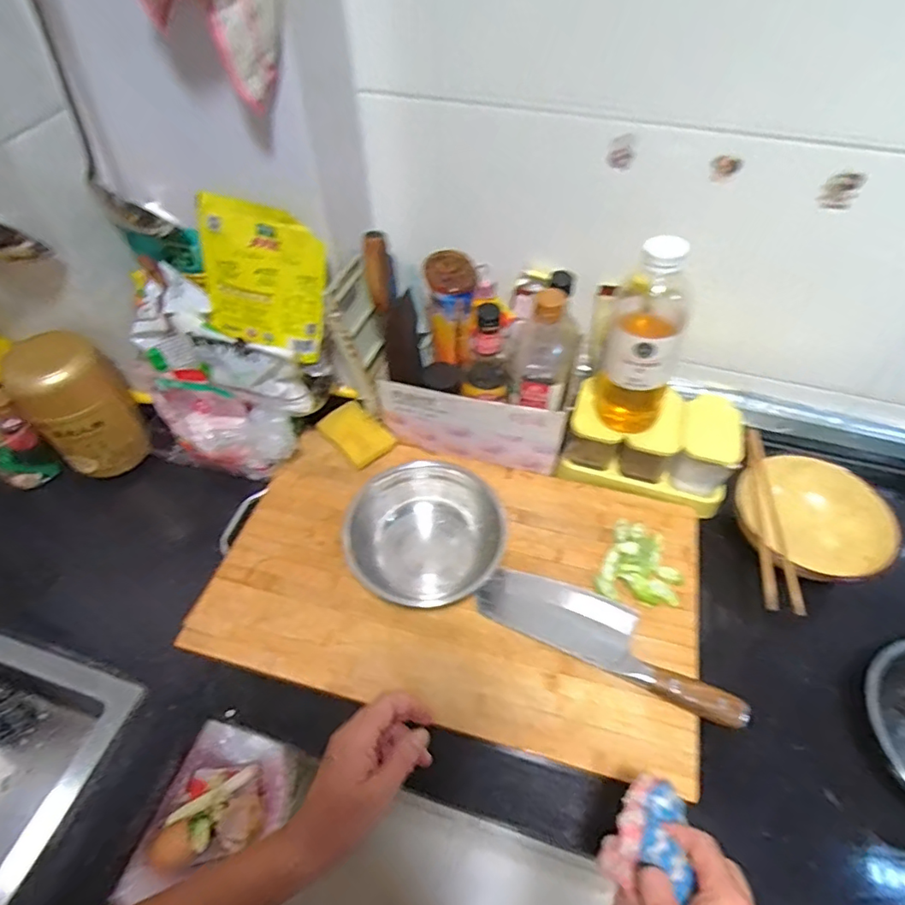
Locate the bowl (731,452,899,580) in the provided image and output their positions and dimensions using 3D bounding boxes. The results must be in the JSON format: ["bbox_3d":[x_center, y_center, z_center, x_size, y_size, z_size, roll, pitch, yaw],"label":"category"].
[{"bbox_3d":[0.424,0.096,0.676,0.156,0.070,0.161,-1,52,1],"label":"bowl"}]

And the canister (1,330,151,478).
[{"bbox_3d":[-0.492,-0.062,0.728,0.114,0.170,0.110,-37,60,-24],"label":"canister"}]

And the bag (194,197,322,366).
[{"bbox_3d":[-0.219,-0.199,0.634,0.136,0.160,0.027,13,33,-4],"label":"bag"}]

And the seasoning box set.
[{"bbox_3d":[0.267,-0.019,0.733,0.211,0.086,0.130,16,54,13],"label":"seasoning box set"}]

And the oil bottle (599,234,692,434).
[{"bbox_3d":[0.224,-0.122,0.636,0.087,0.248,0.088,21,56,17],"label":"oil bottle"}]

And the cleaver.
[{"bbox_3d":[0.173,0.201,0.610,0.287,0.021,0.081,21,56,17],"label":"cleaver"}]

